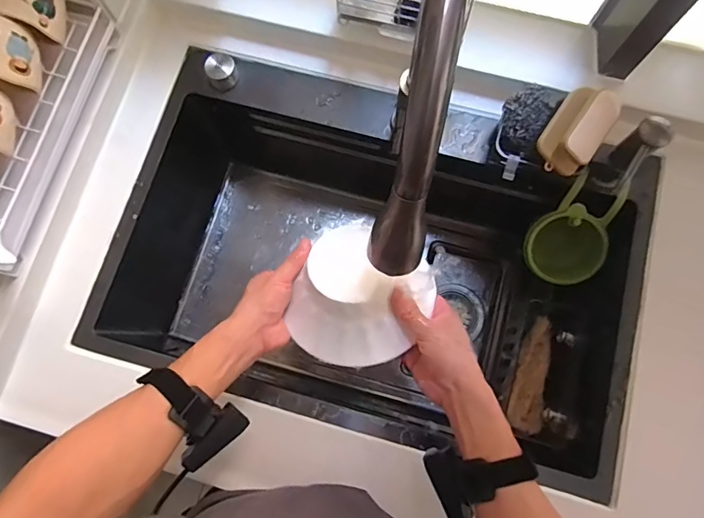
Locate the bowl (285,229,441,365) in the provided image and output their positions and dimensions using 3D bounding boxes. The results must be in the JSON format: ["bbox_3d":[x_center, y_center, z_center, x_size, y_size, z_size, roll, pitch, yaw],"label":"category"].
[{"bbox_3d":[0.006,0.046,0.491,0.137,0.051,0.141,0,77,1],"label":"bowl"}]

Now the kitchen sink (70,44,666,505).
[{"bbox_3d":[0.016,0.008,0.707,0.708,0.265,0.436,15,78,4],"label":"kitchen sink"}]

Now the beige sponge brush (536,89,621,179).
[{"bbox_3d":[0.264,-0.151,0.545,0.061,0.064,0.096,34,80,8],"label":"beige sponge brush"}]

